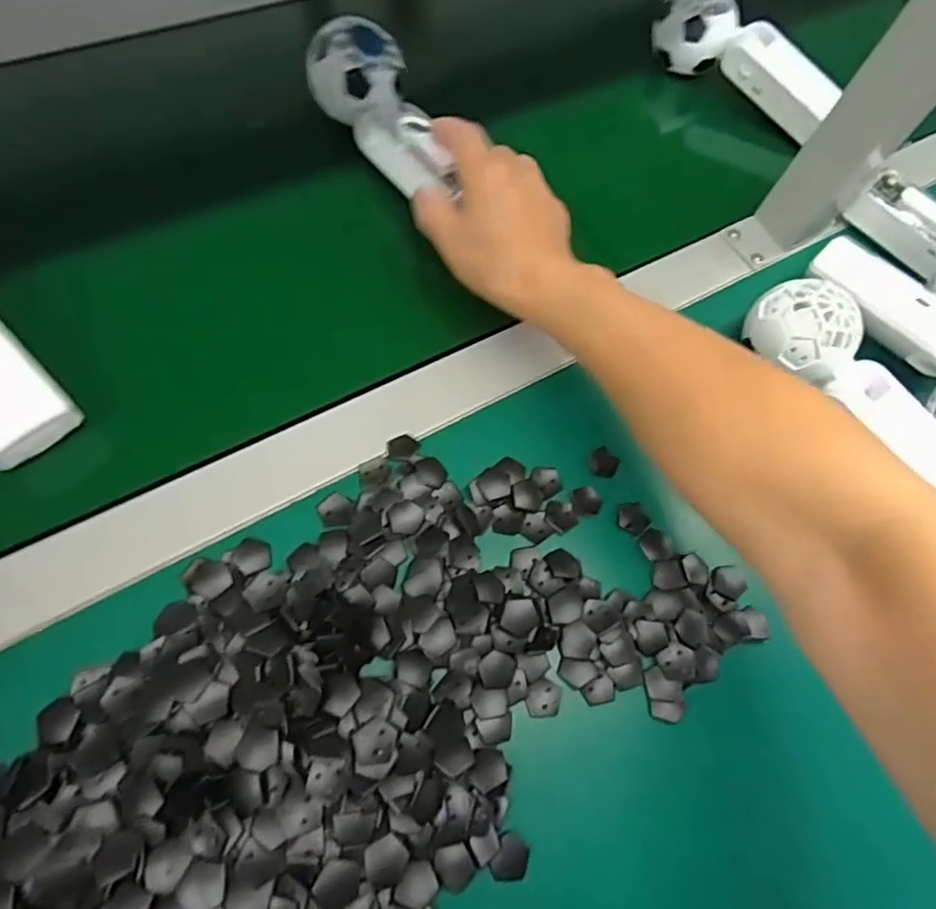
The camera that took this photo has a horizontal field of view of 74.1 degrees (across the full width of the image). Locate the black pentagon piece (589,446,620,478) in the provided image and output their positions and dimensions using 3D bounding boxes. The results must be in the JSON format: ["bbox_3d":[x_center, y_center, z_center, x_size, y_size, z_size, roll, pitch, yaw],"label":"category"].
[{"bbox_3d":[0.079,0.004,0.357,0.017,0.011,0.016,34,63,14],"label":"black pentagon piece"}]

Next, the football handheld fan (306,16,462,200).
[{"bbox_3d":[-0.048,-0.218,0.408,0.056,0.046,0.145,-26,78,-18],"label":"football handheld fan"}]

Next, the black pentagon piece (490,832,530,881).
[{"bbox_3d":[0.019,0.180,0.276,0.015,0.004,0.019,24,61,9],"label":"black pentagon piece"}]

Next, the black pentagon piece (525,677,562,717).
[{"bbox_3d":[0.037,0.120,0.305,0.017,0.005,0.018,15,60,4],"label":"black pentagon piece"}]

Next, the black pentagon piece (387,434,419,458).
[{"bbox_3d":[-0.036,-0.005,0.348,0.017,0.004,0.014,-2,60,-6],"label":"black pentagon piece"}]

